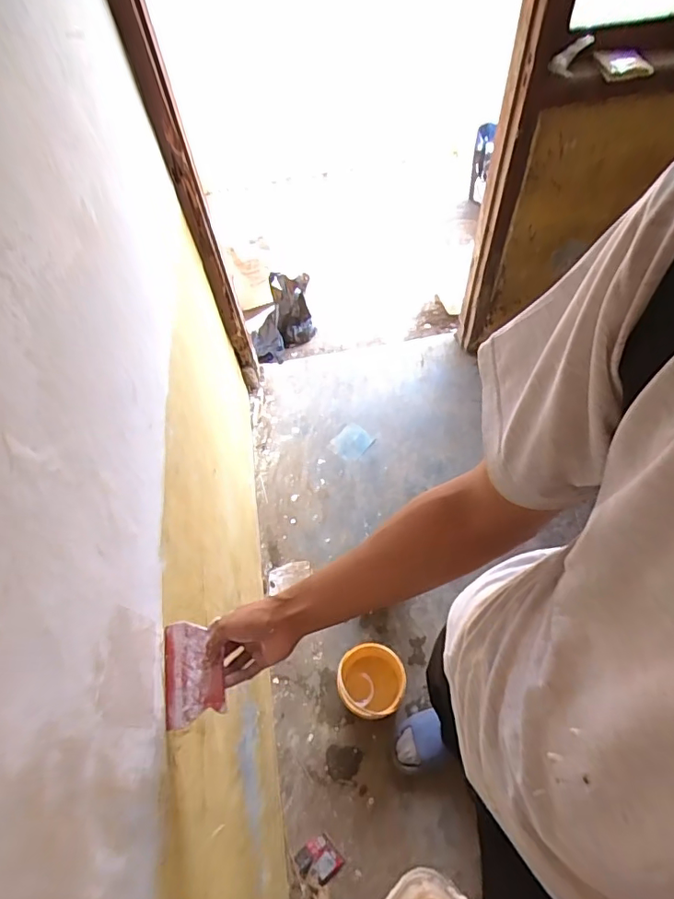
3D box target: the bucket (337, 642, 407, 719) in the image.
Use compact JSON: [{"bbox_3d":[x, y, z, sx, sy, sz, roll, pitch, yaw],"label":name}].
[{"bbox_3d":[0.087,0.570,1.282,0.161,0.132,0.179,0,61,6],"label":"bucket"}]

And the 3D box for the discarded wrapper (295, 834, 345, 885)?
[{"bbox_3d":[-0.042,0.941,1.172,0.086,0.007,0.082,-40,65,-16],"label":"discarded wrapper"}]

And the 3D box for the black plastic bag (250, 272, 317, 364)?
[{"bbox_3d":[-0.196,-0.467,1.803,0.224,0.175,0.239,-12,60,-1],"label":"black plastic bag"}]

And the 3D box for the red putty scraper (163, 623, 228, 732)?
[{"bbox_3d":[-0.176,0.269,0.622,0.094,0.010,0.115,-23,61,28],"label":"red putty scraper"}]

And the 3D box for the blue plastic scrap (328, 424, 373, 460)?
[{"bbox_3d":[0.047,-0.026,1.725,0.117,0.009,0.123,37,70,22],"label":"blue plastic scrap"}]

